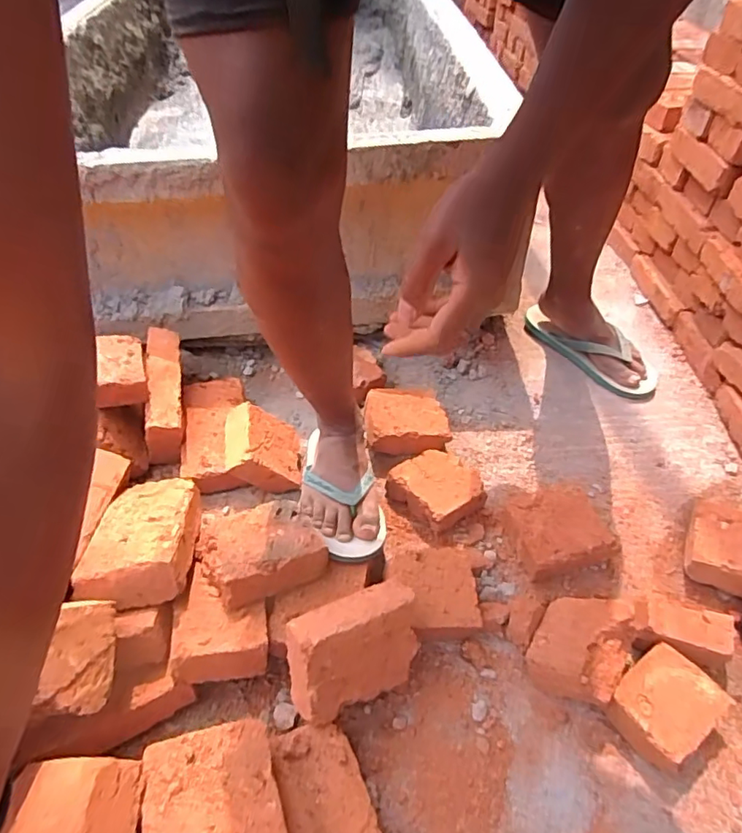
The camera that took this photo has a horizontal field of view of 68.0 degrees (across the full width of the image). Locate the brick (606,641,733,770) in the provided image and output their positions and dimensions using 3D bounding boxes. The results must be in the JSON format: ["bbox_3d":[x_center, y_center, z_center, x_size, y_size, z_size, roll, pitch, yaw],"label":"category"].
[{"bbox_3d":[0.321,0.323,0.613,0.109,0.063,0.088,-31,54,-26],"label":"brick"}]

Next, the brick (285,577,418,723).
[{"bbox_3d":[-0.019,0.253,0.596,0.141,0.110,0.056,-11,11,-29],"label":"brick"}]

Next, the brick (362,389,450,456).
[{"bbox_3d":[0.053,0.011,0.884,0.130,0.053,0.119,-4,47,-4],"label":"brick"}]

